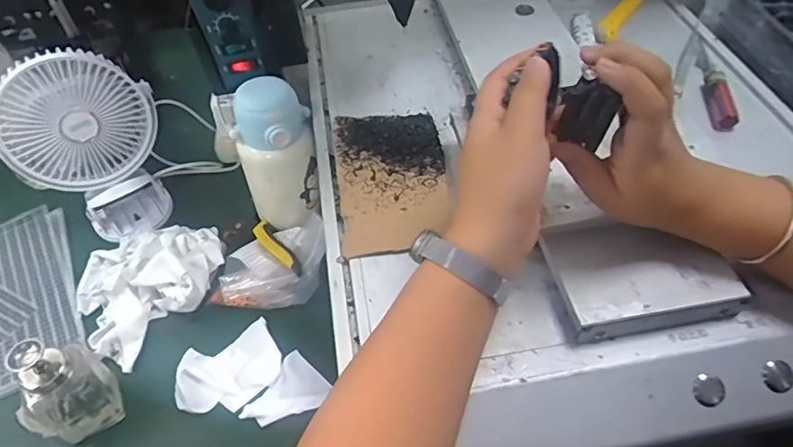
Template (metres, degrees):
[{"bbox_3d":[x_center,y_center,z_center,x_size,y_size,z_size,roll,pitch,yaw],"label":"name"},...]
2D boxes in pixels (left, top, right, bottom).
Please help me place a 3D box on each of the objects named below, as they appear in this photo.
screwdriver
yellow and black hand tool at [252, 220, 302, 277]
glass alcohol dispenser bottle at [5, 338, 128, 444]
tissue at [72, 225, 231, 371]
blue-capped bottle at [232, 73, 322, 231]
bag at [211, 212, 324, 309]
[{"bbox_3d":[0.318,-0.151,0.536,0.022,0.018,0.149,5,52,7],"label":"screwdriver"},{"bbox_3d":[-0.133,0.028,0.590,0.022,0.022,0.096,-30,56,-19],"label":"yellow and black hand tool"},{"bbox_3d":[-0.298,0.137,0.462,0.062,0.116,0.066,-31,56,-20],"label":"glass alcohol dispenser bottle"},{"bbox_3d":[-0.276,0.047,0.572,0.146,0.054,0.159,33,60,26],"label":"tissue"},{"bbox_3d":[-0.128,-0.072,0.577,0.082,0.156,0.072,-18,53,-11],"label":"blue-capped bottle"},{"bbox_3d":[-0.142,0.044,0.585,0.122,0.039,0.099,-7,51,-2],"label":"bag"}]

